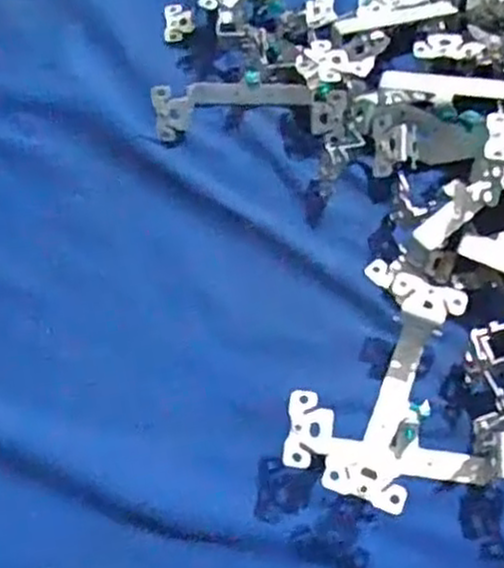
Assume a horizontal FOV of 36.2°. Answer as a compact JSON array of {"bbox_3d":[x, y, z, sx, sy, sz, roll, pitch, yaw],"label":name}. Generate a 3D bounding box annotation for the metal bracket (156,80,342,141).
[{"bbox_3d":[-0.001,-0.103,0.435,0.105,0.028,0.038,1,61,4],"label":"metal bracket"}]

